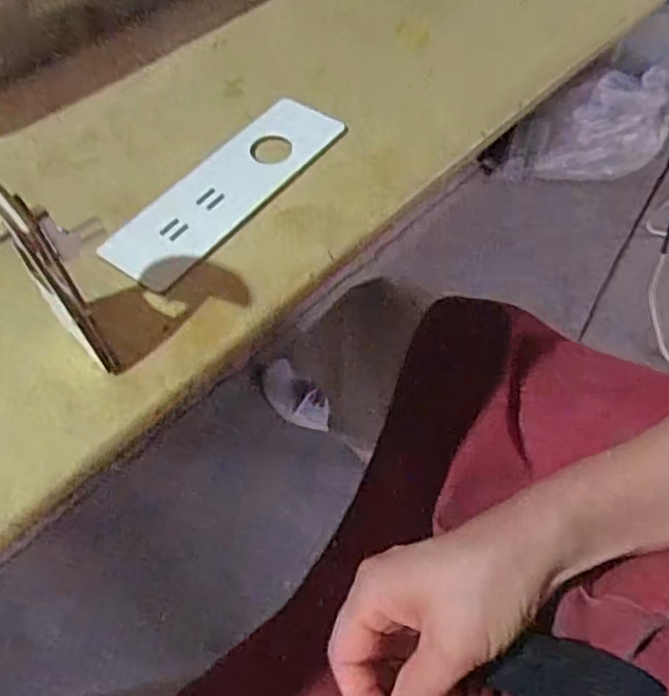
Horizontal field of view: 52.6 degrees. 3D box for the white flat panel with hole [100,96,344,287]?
[{"bbox_3d":[-0.055,-0.085,0.354,0.046,0.005,0.143,32,63,19],"label":"white flat panel with hole"}]

